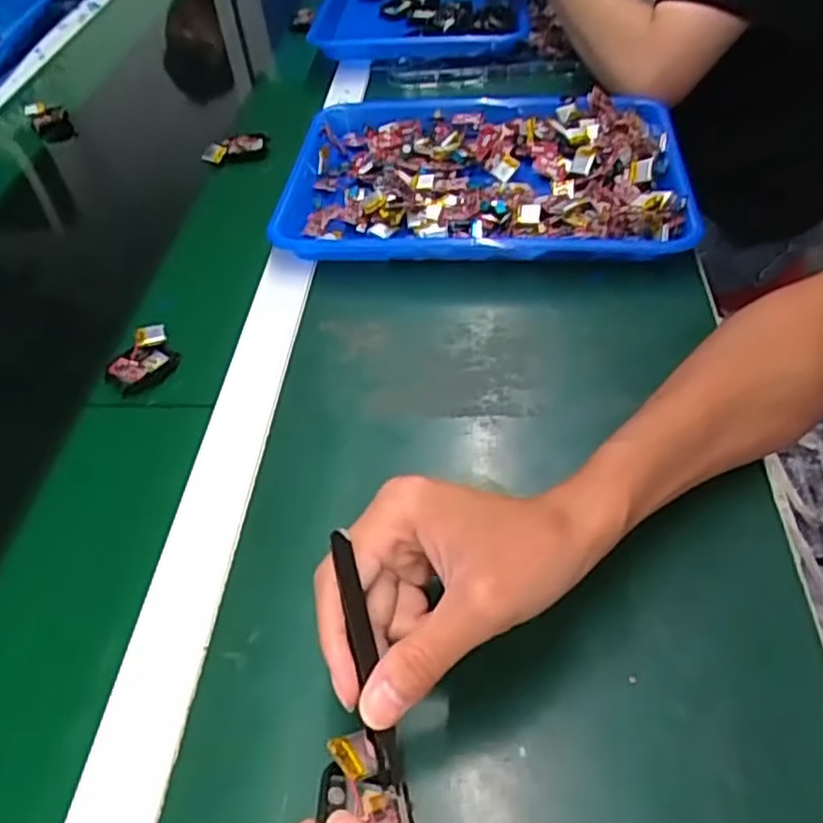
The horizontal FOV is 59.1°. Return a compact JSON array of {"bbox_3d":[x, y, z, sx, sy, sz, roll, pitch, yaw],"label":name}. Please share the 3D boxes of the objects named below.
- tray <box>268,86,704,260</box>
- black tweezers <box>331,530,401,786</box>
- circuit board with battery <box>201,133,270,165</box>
[{"bbox_3d":[0.060,-0.213,0.636,0.330,0.040,0.251,3,47,5],"label":"tray"},{"bbox_3d":[-0.019,0.103,0.300,0.010,0.014,0.107,-12,93,-10],"label":"black tweezers"},{"bbox_3d":[-0.178,-0.267,0.737,0.065,0.021,0.022,-10,45,-2],"label":"circuit board with battery"}]

